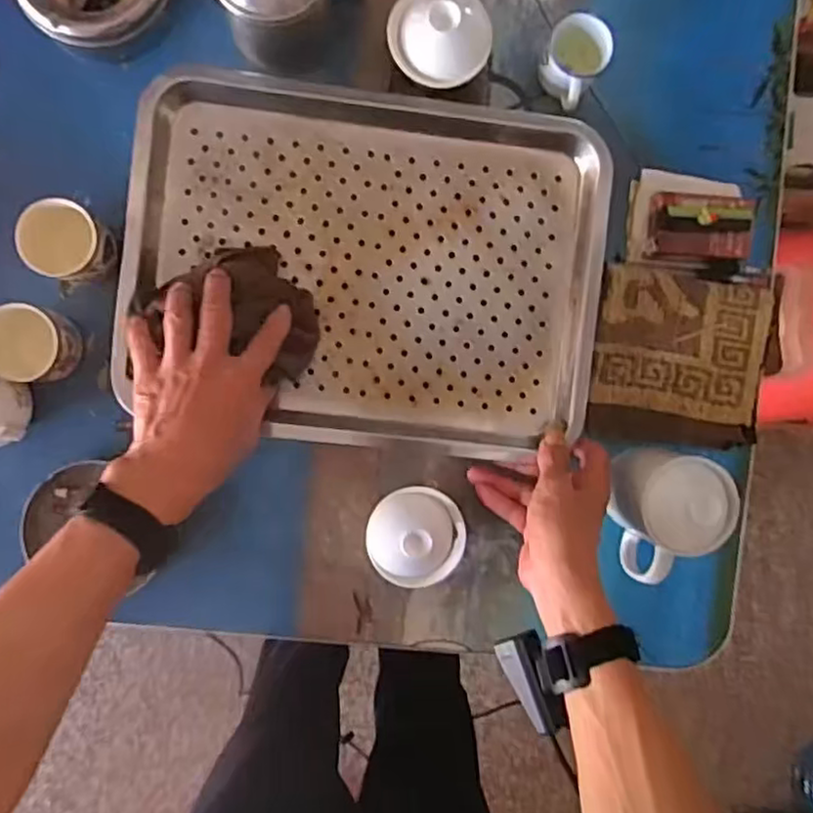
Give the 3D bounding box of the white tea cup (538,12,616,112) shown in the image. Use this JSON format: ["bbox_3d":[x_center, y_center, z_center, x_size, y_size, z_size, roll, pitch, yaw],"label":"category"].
[{"bbox_3d":[0.140,-0.292,0.568,0.051,0.049,0.057,43,88,-3],"label":"white tea cup"}]

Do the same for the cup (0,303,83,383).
[{"bbox_3d":[-0.303,-0.050,0.552,0.063,0.067,0.059,0,91,-4],"label":"cup"}]

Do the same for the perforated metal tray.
[{"bbox_3d":[-0.032,-0.114,0.552,0.378,0.034,0.286,6,91,-4],"label":"perforated metal tray"}]

